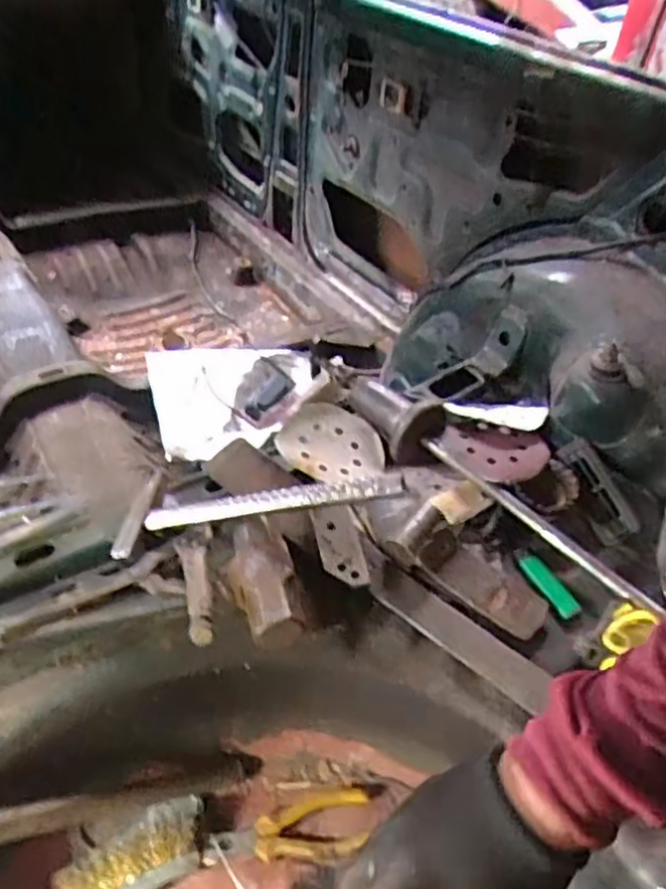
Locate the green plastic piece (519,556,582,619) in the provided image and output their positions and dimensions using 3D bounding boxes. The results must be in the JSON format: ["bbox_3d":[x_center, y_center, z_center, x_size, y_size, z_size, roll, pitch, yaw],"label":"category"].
[{"bbox_3d":[0.209,0.136,0.677,0.022,0.004,0.071,-17,50,-23],"label":"green plastic piece"}]

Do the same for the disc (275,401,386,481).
[{"bbox_3d":[-0.004,-0.001,0.766,0.108,0.012,0.101,9,50,-10],"label":"disc"}]

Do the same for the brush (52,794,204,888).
[{"bbox_3d":[-0.213,0.376,0.577,0.233,0.033,0.060,-23,53,-27],"label":"brush"}]

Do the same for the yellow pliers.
[{"bbox_3d":[-0.032,0.344,0.628,0.159,0.024,0.055,-4,46,-12],"label":"yellow pliers"}]

